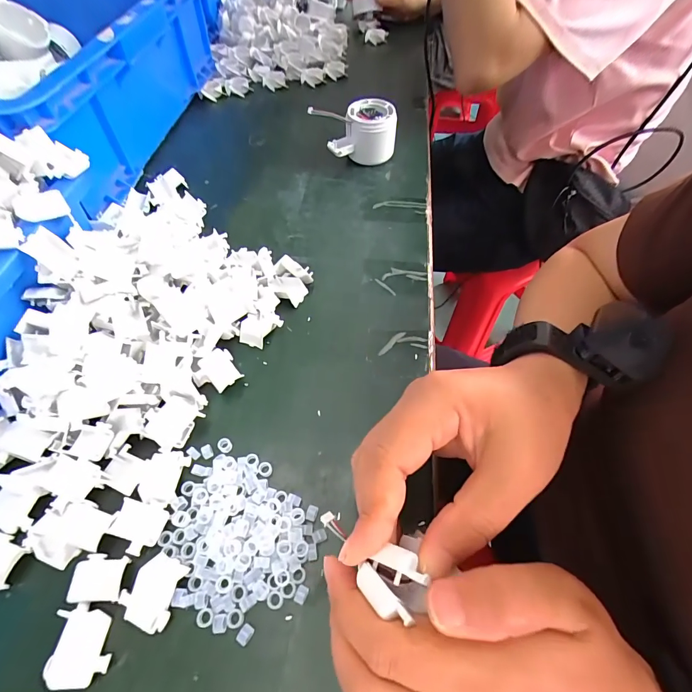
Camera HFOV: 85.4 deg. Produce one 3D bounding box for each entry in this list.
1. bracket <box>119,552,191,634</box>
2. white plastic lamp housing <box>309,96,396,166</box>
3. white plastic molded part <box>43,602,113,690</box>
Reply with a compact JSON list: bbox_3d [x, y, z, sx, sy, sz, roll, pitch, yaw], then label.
[{"bbox_3d":[-0.107,0.136,0.209,0.028,0.004,0.033,18,58,10],"label":"bracket"},{"bbox_3d":[0.011,-0.253,0.445,0.093,0.056,0.056,-8,57,-7],"label":"white plastic lamp housing"},{"bbox_3d":[-0.138,0.156,0.194,0.029,0.011,0.034,5,56,1],"label":"white plastic molded part"}]

